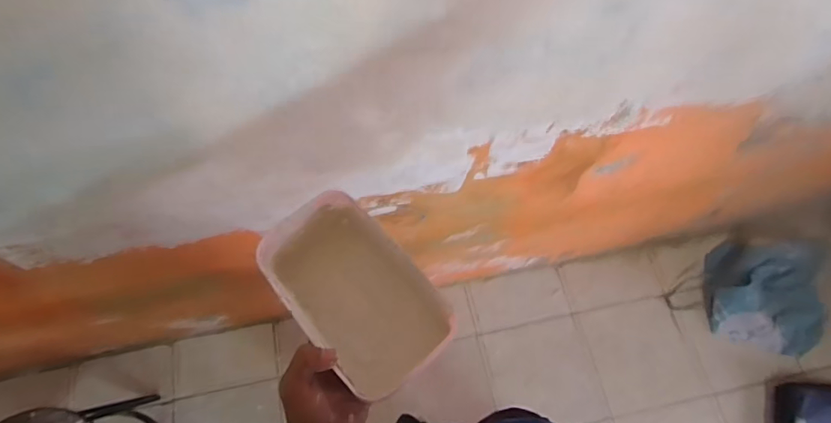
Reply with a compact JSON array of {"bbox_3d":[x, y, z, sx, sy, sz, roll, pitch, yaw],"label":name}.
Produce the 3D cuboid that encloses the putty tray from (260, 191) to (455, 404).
[{"bbox_3d":[-0.054,0.077,0.463,0.114,0.076,0.179,-39,70,-14],"label":"putty tray"}]

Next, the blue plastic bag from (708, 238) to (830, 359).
[{"bbox_3d":[1.100,0.254,1.507,0.346,0.127,0.343,11,67,7],"label":"blue plastic bag"}]

